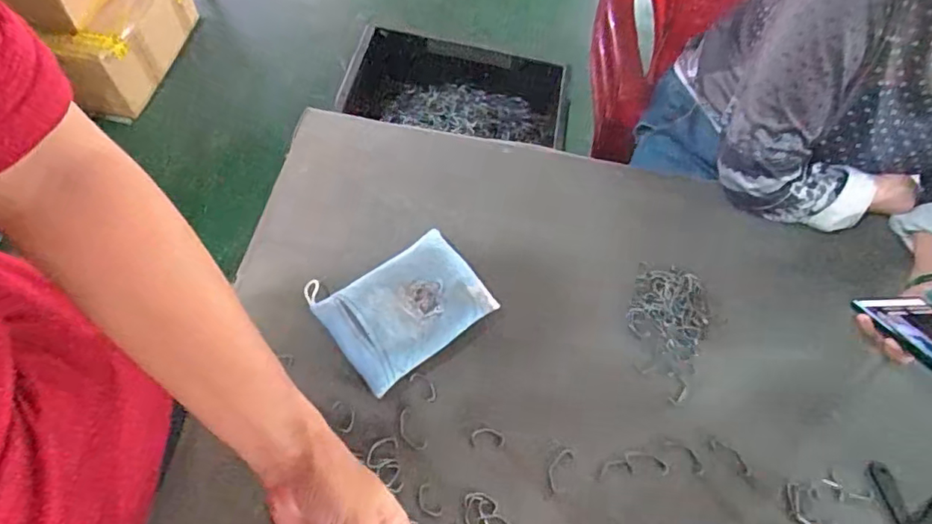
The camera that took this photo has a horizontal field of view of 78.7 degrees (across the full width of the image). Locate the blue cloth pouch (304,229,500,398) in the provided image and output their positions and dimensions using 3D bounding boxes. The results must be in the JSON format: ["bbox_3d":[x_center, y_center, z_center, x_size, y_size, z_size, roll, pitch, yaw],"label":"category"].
[{"bbox_3d":[-0.066,0.046,0.614,0.163,0.036,0.132,-33,68,-20],"label":"blue cloth pouch"}]

